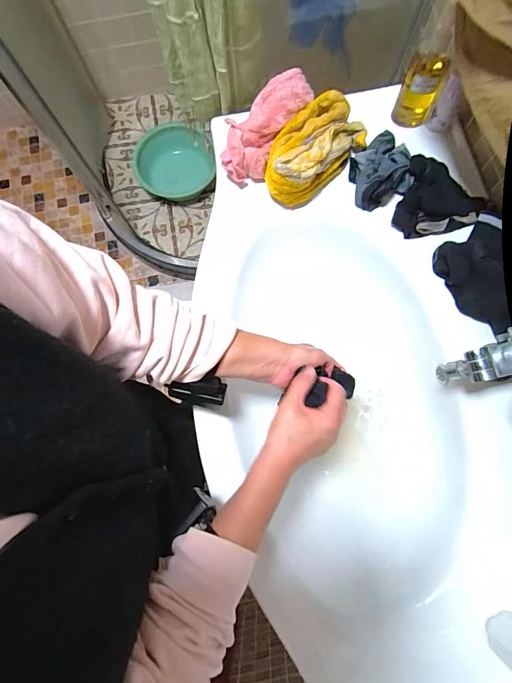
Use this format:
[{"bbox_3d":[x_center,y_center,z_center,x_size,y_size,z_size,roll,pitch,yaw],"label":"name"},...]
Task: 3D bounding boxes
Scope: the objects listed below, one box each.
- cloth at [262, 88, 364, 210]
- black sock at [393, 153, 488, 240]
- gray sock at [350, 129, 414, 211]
[{"bbox_3d":[0.083,-0.305,0.558,0.186,0.071,0.103,-42,80,-7],"label":"cloth"},{"bbox_3d":[0.292,-0.222,0.566,0.127,0.033,0.127,15,78,4],"label":"black sock"},{"bbox_3d":[0.199,-0.276,0.574,0.088,0.048,0.109,-9,78,-1],"label":"gray sock"}]

